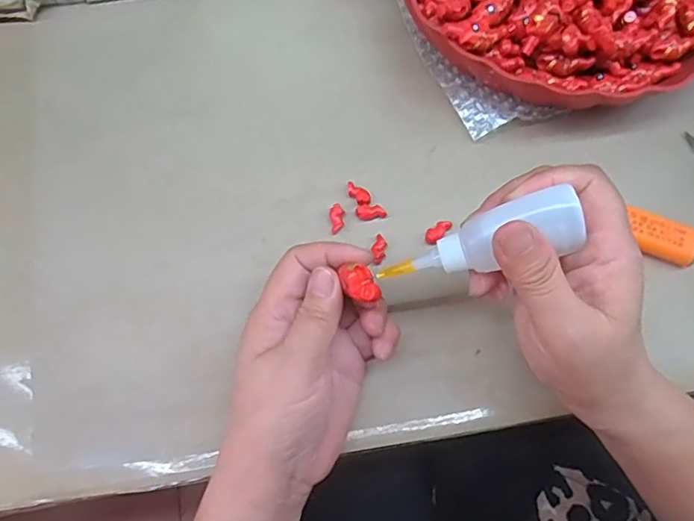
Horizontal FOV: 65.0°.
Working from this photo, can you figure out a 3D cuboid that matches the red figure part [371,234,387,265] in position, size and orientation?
[{"bbox_3d":[0.019,-0.007,0.328,0.008,0.005,0.020,7,66,6],"label":"red figure part"}]

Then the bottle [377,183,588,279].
[{"bbox_3d":[0.058,-0.006,0.244,0.088,0.018,0.021,-20,63,22],"label":"bottle"}]

